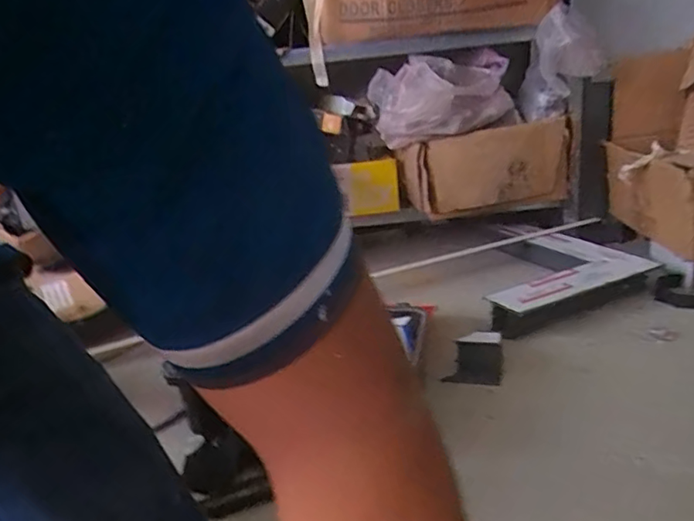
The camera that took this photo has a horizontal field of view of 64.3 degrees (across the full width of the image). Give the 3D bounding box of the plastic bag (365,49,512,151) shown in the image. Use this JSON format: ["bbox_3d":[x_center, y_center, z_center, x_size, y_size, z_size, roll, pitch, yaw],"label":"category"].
[{"bbox_3d":[0.178,-0.313,1.076,0.276,0.152,0.129,-2,19,9],"label":"plastic bag"}]

